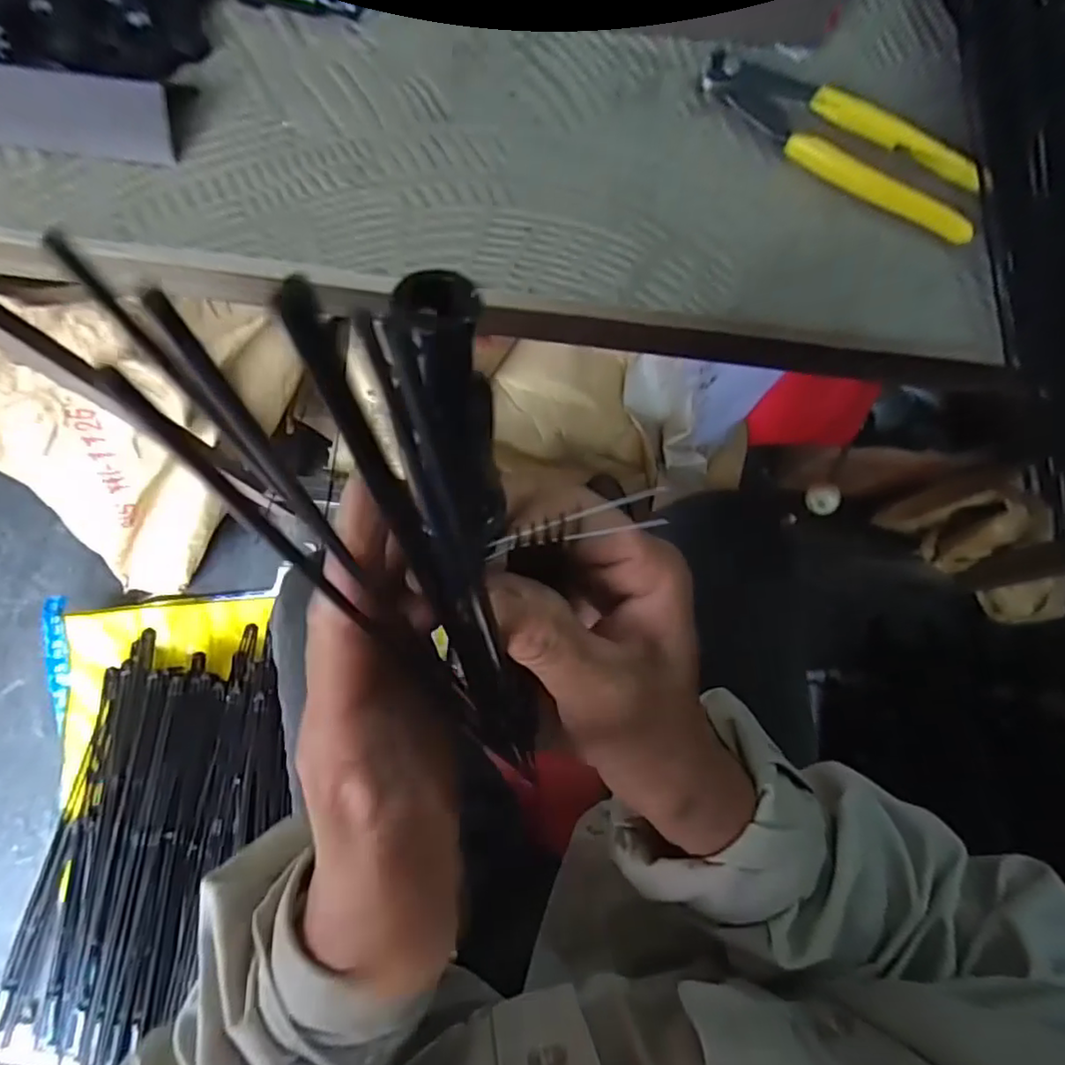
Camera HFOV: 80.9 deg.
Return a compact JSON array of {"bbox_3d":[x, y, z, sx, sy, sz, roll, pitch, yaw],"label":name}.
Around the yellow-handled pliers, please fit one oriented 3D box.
[{"bbox_3d":[0.168,-0.211,0.336,0.159,0.024,0.056,40,80,7],"label":"yellow-handled pliers"}]

